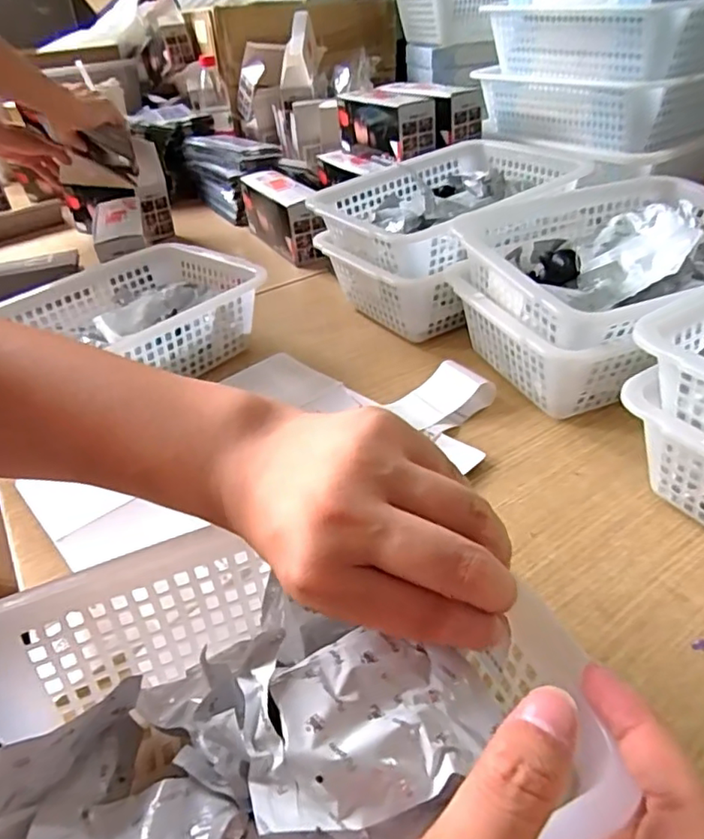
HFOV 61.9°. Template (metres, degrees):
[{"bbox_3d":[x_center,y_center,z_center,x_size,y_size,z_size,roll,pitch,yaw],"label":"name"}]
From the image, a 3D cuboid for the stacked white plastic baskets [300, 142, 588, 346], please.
[{"bbox_3d":[0.113,-0.212,0.687,0.282,0.138,0.214,-25,39,-25],"label":"stacked white plastic baskets"}]

